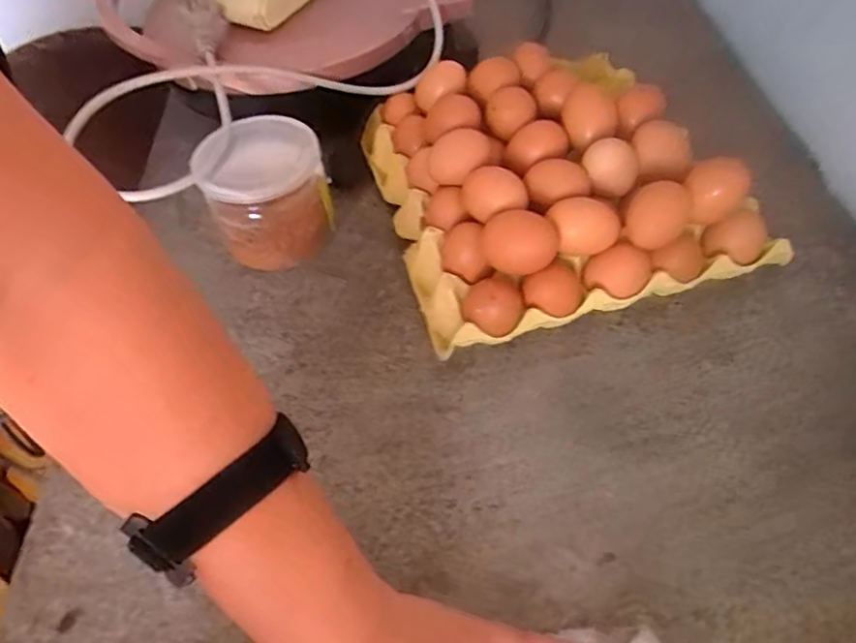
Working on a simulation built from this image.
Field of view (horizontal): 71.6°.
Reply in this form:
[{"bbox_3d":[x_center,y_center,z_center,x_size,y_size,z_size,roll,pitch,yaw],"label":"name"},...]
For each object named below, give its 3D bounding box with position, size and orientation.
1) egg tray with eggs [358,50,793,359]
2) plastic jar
[{"bbox_3d":[0.101,-0.120,0.493,0.256,0.106,0.268,-15,54,-8],"label":"egg tray with eggs"},{"bbox_3d":[-0.132,-0.104,0.498,0.094,0.098,0.094,-2,54,2],"label":"plastic jar"}]

